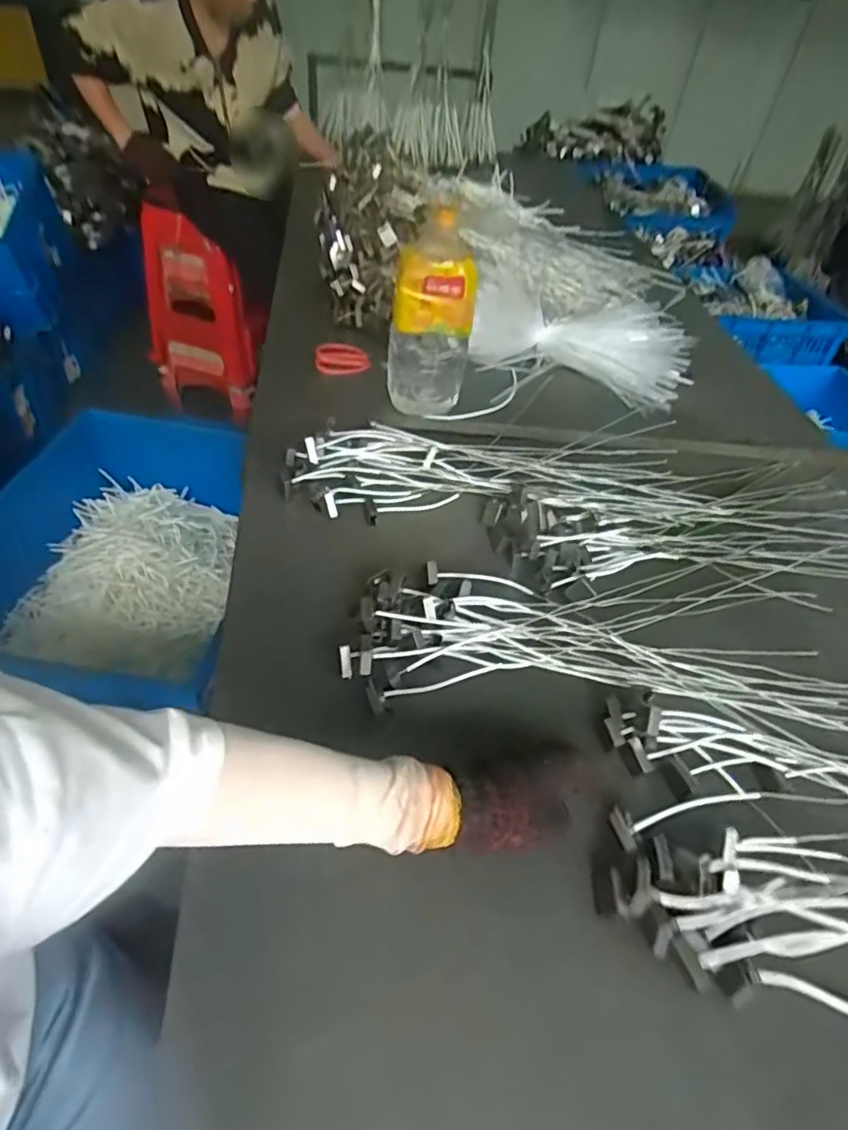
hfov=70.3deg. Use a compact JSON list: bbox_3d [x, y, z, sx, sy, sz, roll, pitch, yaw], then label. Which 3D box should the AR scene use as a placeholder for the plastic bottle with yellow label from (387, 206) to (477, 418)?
[{"bbox_3d":[0.010,-0.368,0.914,0.122,0.274,0.107,9,45,1],"label":"plastic bottle with yellow label"}]

